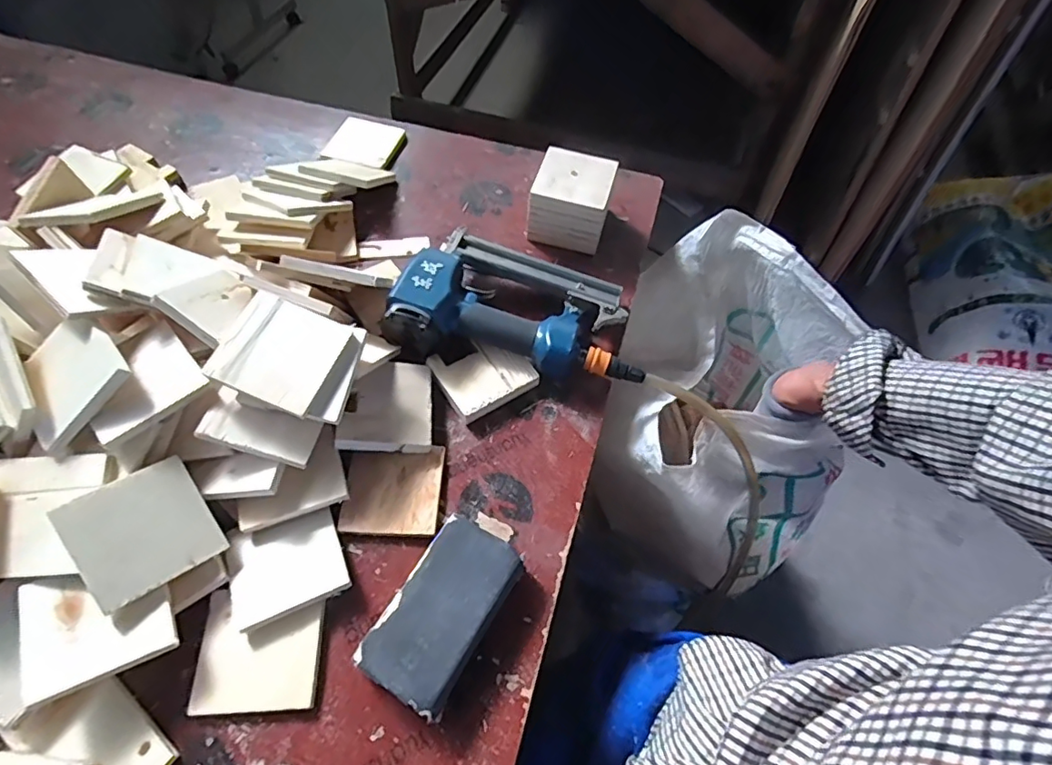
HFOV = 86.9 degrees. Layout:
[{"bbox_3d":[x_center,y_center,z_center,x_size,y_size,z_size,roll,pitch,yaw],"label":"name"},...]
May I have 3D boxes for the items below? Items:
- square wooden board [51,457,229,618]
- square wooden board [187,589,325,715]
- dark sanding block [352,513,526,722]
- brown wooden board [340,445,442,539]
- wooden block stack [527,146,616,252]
[{"bbox_3d":[-0.298,0.115,0.434,0.089,0.004,0.087,-30,89,-38],"label":"square wooden board"},{"bbox_3d":[-0.212,0.214,0.443,0.091,0.011,0.084,-1,60,-4],"label":"square wooden board"},{"bbox_3d":[-0.067,0.186,0.453,0.076,0.038,0.134,28,62,12],"label":"dark sanding block"},{"bbox_3d":[-0.123,0.101,0.518,0.085,0.013,0.083,3,60,-2],"label":"brown wooden board"},{"bbox_3d":[0.058,-0.226,0.680,0.094,0.069,0.088,15,59,6],"label":"wooden block stack"}]

